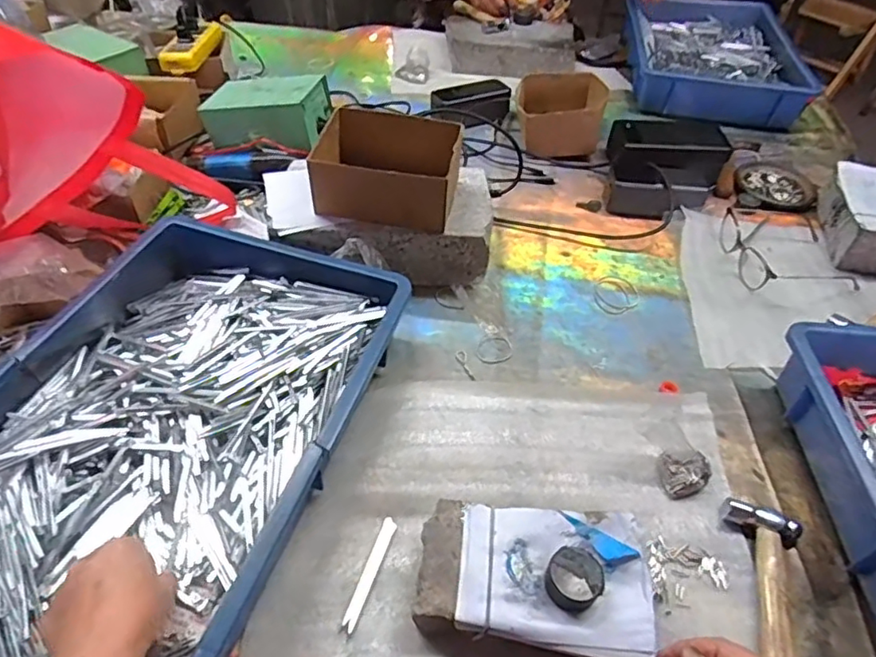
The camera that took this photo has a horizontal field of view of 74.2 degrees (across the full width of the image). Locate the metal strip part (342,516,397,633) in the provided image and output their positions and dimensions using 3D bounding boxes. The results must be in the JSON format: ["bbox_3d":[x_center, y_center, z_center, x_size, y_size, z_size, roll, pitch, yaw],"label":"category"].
[{"bbox_3d":[-0.055,0.195,0.466,0.013,0.004,0.090,16,48,11],"label":"metal strip part"}]

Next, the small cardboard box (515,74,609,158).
[{"bbox_3d":[0.194,-0.338,0.929,0.136,0.075,0.152,8,47,4],"label":"small cardboard box"}]

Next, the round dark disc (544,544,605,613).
[{"bbox_3d":[0.100,0.179,0.420,0.044,0.019,0.039,-24,52,-23],"label":"round dark disc"}]

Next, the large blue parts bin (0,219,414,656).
[{"bbox_3d":[-0.227,0.082,0.491,0.285,0.069,0.422,16,48,12],"label":"large blue parts bin"}]

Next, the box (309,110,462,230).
[{"bbox_3d":[-0.057,-0.182,0.656,0.152,0.071,0.114,6,47,3],"label":"box"}]

